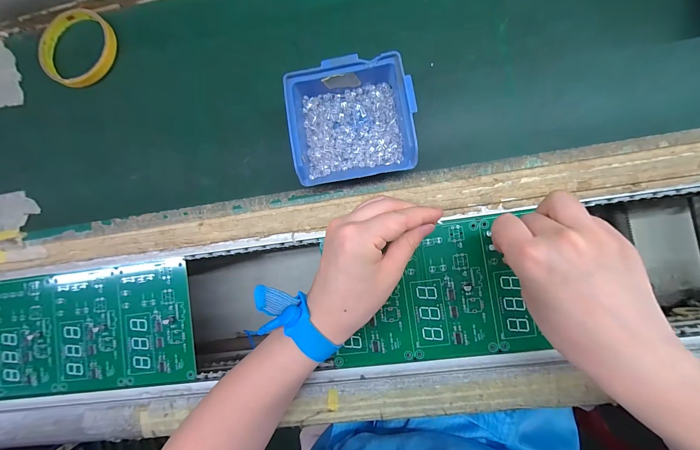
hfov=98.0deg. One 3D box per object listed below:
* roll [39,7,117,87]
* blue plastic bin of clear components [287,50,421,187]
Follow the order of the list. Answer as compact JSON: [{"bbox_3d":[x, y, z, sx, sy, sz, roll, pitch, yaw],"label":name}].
[{"bbox_3d":[-0.301,-0.196,0.334,0.088,0.018,0.083,0,88,7],"label":"roll"},{"bbox_3d":[0.003,-0.089,0.273,0.101,0.050,0.096,-9,87,6],"label":"blue plastic bin of clear components"}]

